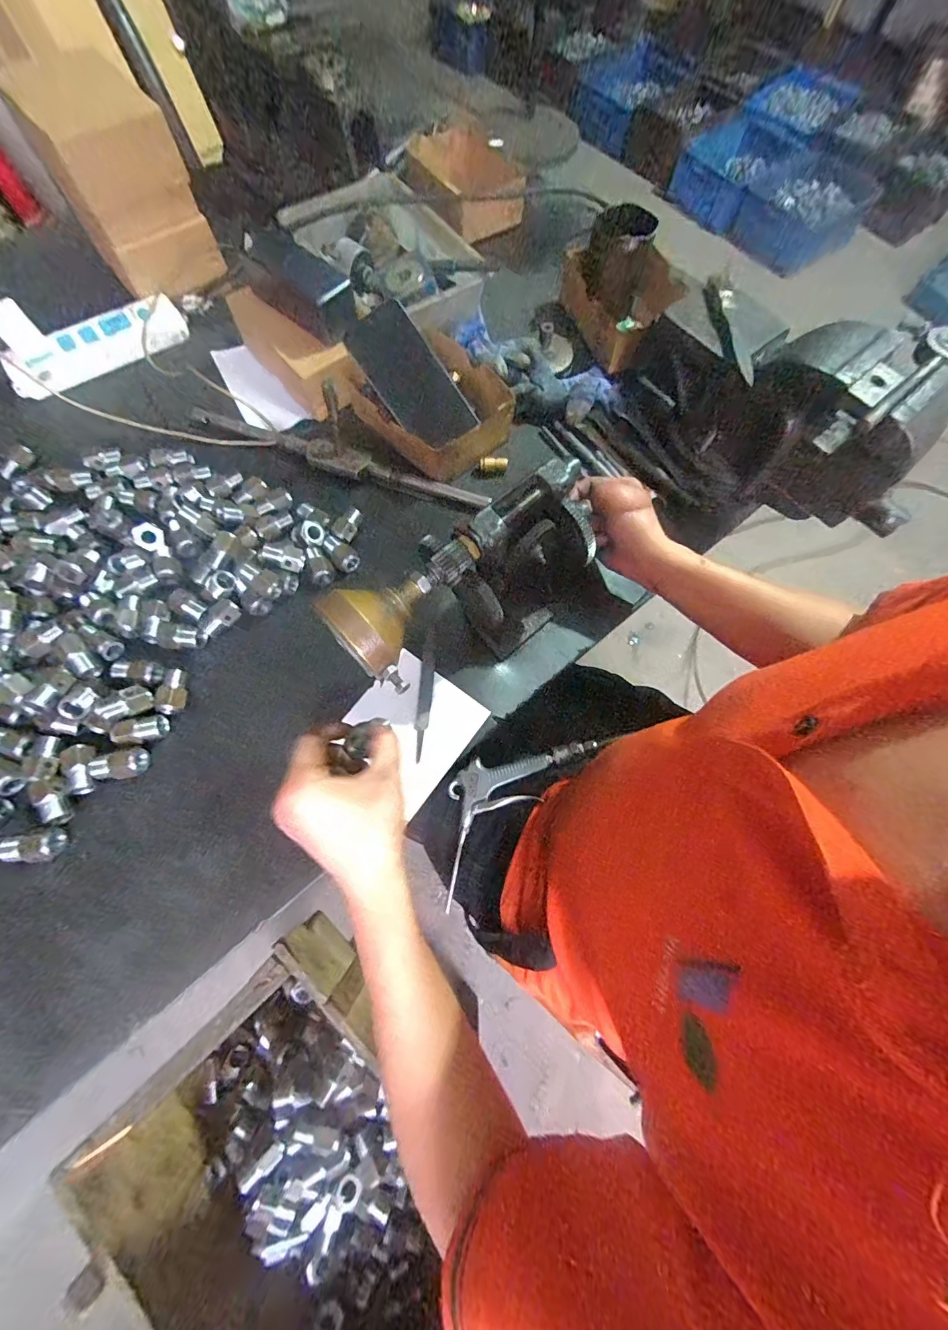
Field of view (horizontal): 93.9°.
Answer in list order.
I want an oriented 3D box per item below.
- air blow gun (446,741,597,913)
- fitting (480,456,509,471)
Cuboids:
[{"bbox_3d":[0.037,0.155,0.516,0.234,0.021,0.109,-36,75,2],"label":"air blow gun"},{"bbox_3d":[0.024,-0.240,0.526,0.033,0.011,0.012,-4,71,-3],"label":"fitting"}]

